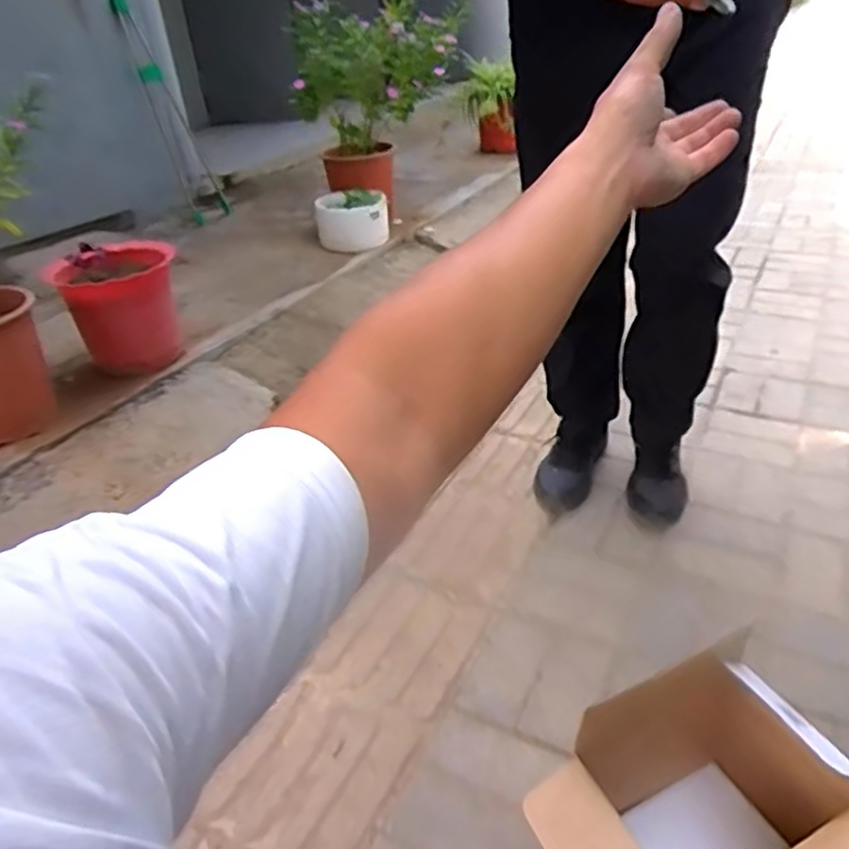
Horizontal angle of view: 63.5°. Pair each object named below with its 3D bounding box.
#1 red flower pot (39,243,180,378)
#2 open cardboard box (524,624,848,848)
[{"bbox_3d":[-0.794,-0.312,1.803,0.275,0.267,0.264,-2,34,1],"label":"red flower pot"},{"bbox_3d":[0.272,0.421,0.684,0.297,0.276,0.228,-18,37,-21],"label":"open cardboard box"}]

